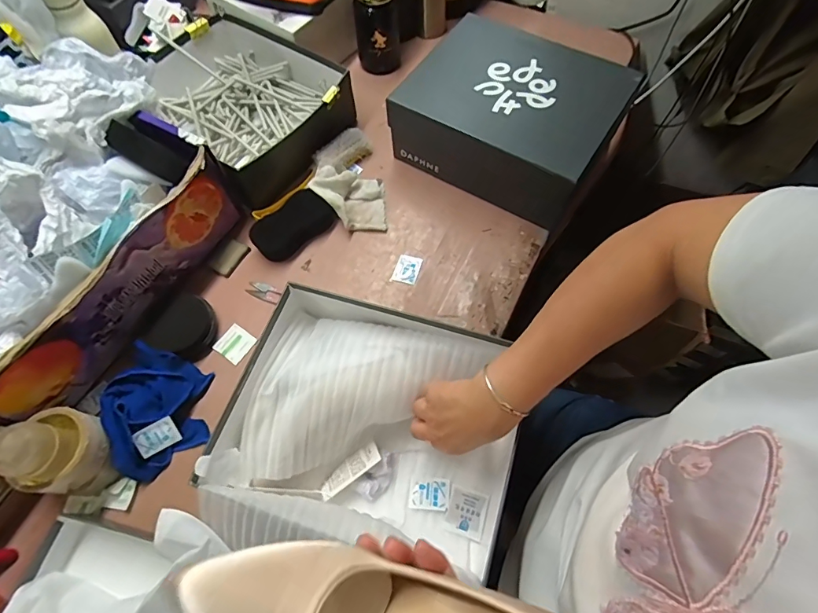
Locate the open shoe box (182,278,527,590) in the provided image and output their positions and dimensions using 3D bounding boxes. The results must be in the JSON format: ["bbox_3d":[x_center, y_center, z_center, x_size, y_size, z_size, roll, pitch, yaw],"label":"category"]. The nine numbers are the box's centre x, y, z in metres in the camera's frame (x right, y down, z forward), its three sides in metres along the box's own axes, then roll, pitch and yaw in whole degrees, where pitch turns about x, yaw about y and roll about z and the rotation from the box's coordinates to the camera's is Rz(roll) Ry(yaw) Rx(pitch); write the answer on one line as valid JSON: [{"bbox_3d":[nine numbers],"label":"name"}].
[{"bbox_3d":[-0.033,0.130,0.499,0.311,0.100,0.234,16,66,9],"label":"open shoe box"}]

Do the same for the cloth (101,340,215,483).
[{"bbox_3d":[-0.314,0.122,0.552,0.114,0.054,0.161,-19,66,-7],"label":"cloth"}]

